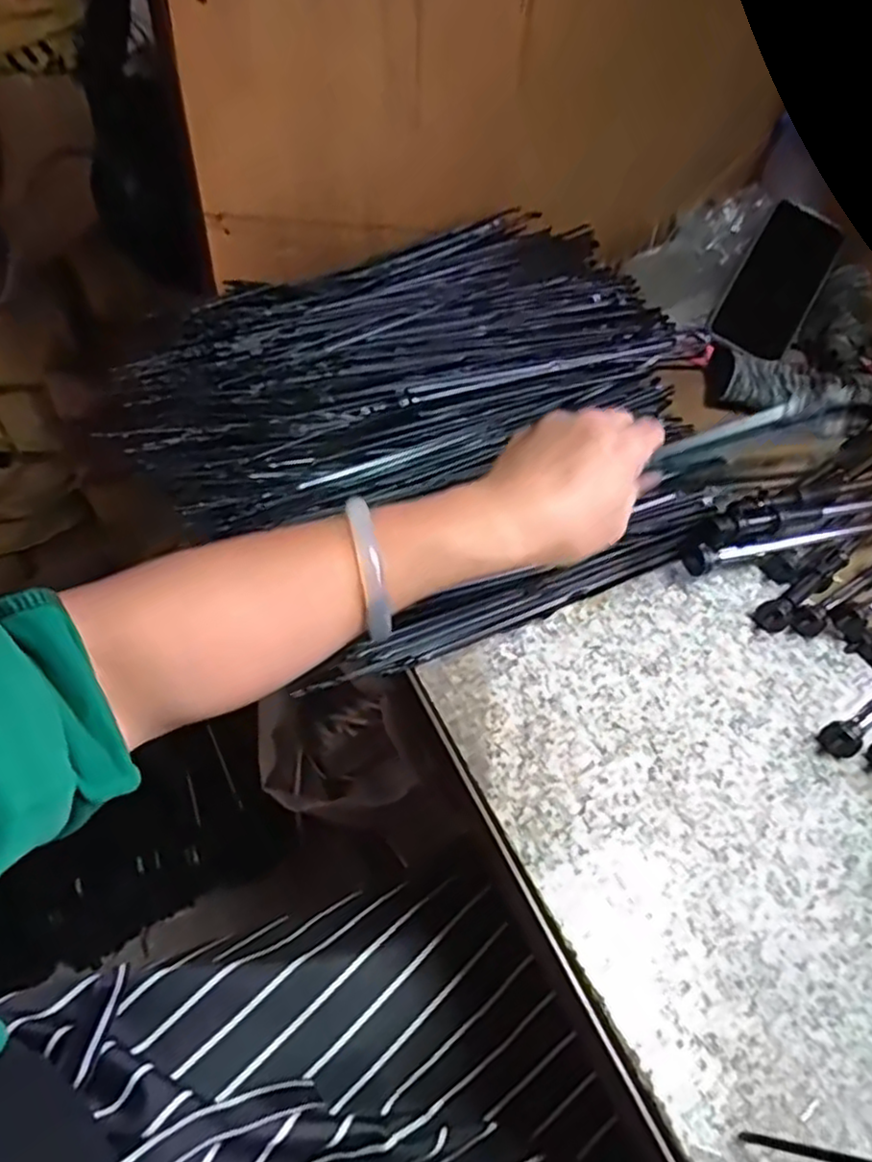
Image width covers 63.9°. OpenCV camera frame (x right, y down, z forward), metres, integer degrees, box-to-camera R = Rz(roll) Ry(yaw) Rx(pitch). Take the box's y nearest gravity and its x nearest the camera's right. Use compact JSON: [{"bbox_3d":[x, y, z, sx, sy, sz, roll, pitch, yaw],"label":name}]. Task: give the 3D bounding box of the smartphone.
[{"bbox_3d":[0.314,-0.273,0.642,0.071,0.007,0.133,28,93,-1],"label":"smartphone"}]

